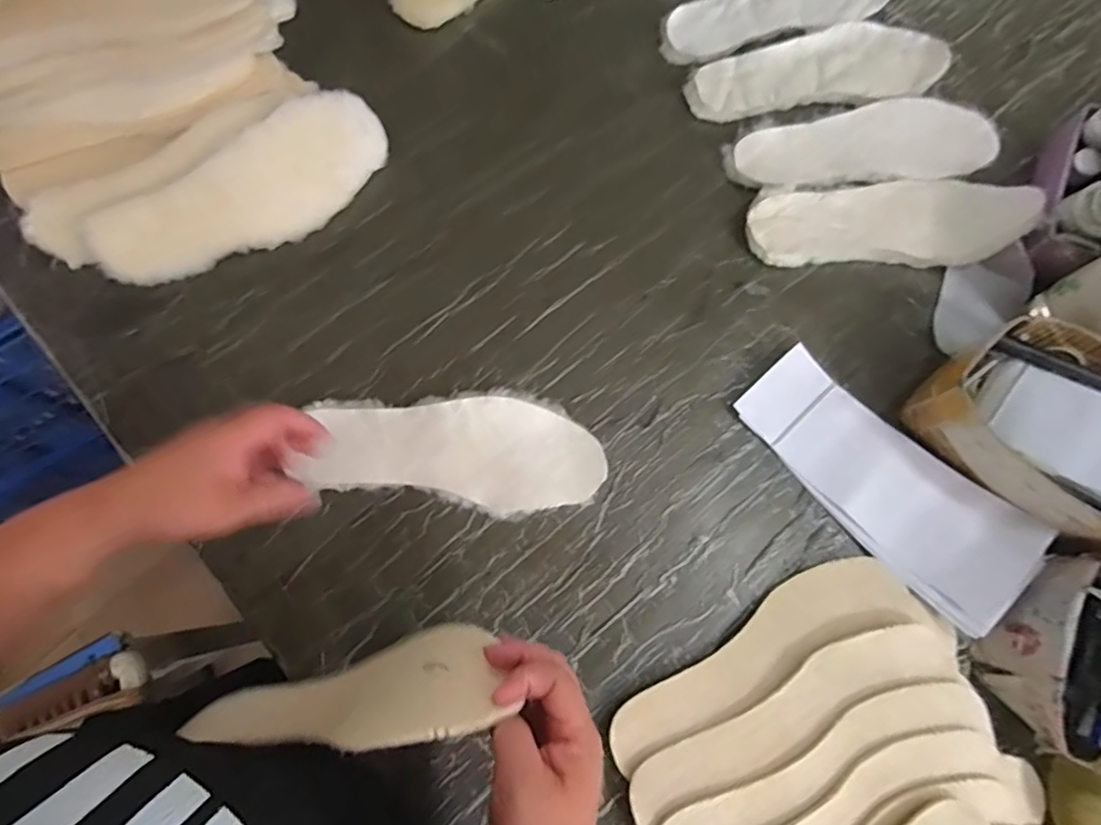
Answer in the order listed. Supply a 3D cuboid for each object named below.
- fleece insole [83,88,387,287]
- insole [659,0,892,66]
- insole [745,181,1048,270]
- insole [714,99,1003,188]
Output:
[{"bbox_3d":[-0.286,-0.205,0.559,0.276,0.034,0.100,-27,114,-7],"label":"fleece insole"},{"bbox_3d":[0.251,-0.454,0.662,0.270,0.018,0.090,-18,78,-6],"label":"insole"},{"bbox_3d":[0.332,-0.194,0.587,0.265,0.046,0.093,1,76,-1],"label":"insole"},{"bbox_3d":[0.318,-0.276,0.615,0.267,0.023,0.092,-4,77,-3],"label":"insole"}]

